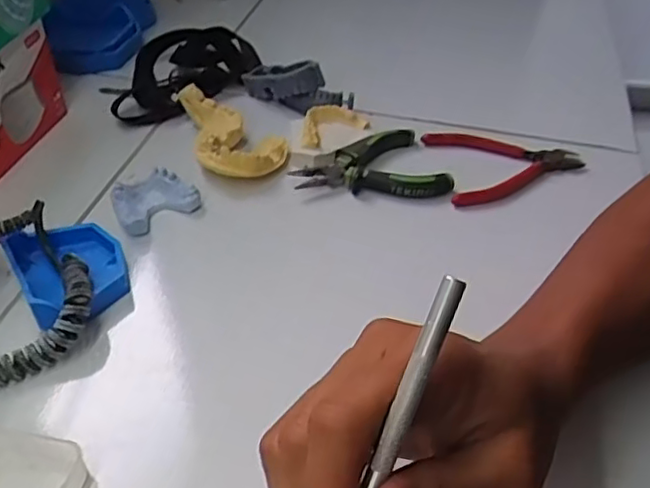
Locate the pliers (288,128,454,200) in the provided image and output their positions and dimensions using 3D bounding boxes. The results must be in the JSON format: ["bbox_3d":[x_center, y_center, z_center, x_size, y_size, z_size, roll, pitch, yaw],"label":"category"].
[{"bbox_3d":[0.033,-0.056,0.495,0.110,0.020,0.084,-14,44,-16],"label":"pliers"}]

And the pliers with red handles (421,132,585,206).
[{"bbox_3d":[0.146,-0.068,0.517,0.117,0.015,0.091,-7,43,-9],"label":"pliers with red handles"}]

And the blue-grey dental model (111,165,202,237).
[{"bbox_3d":[-0.126,-0.032,0.461,0.055,0.023,0.043,-32,52,-31],"label":"blue-grey dental model"}]

